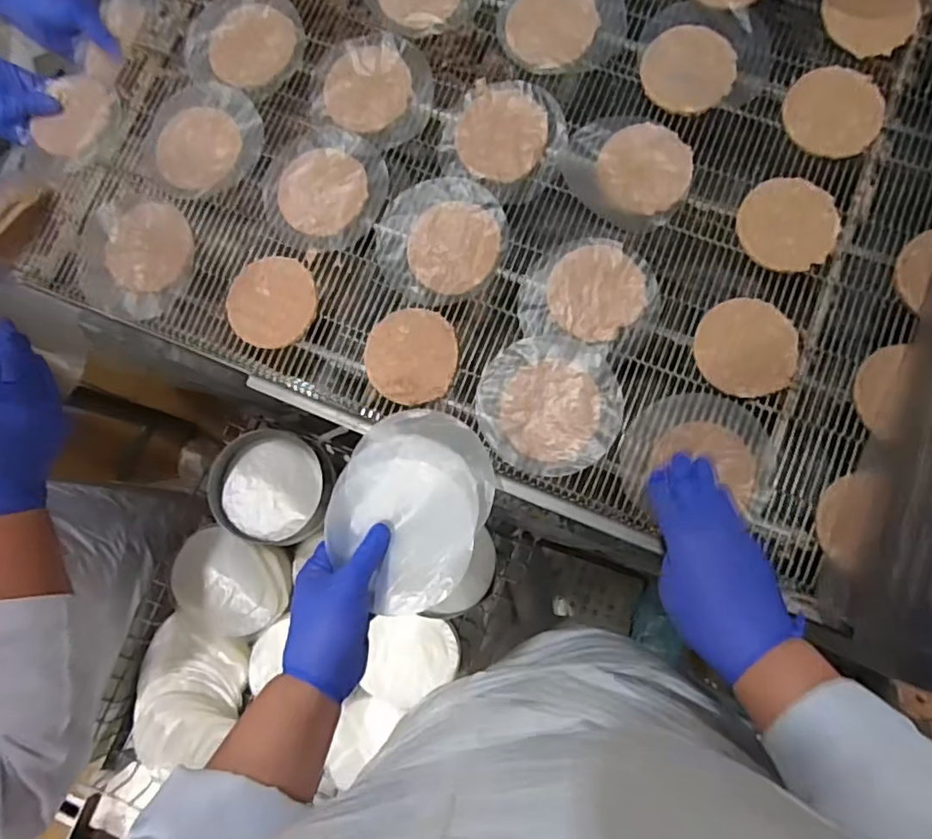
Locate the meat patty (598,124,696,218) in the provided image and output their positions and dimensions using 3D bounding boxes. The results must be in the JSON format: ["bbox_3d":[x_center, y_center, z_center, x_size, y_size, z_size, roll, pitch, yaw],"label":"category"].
[{"bbox_3d":[0.164,-0.232,0.551,0.082,0.006,0.086,-1,82,4],"label":"meat patty"}]

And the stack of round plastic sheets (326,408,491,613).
[{"bbox_3d":[-0.047,0.069,0.478,0.120,0.019,0.152,21,84,7],"label":"stack of round plastic sheets"}]

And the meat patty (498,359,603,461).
[{"bbox_3d":[0.074,-0.008,0.521,0.081,0.005,0.087,1,82,4],"label":"meat patty"}]

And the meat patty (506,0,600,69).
[{"bbox_3d":[0.083,-0.386,0.582,0.088,0.005,0.088,-1,82,4],"label":"meat patty"}]

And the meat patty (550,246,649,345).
[{"bbox_3d":[0.116,-0.115,0.535,0.081,0.005,0.082,-1,82,4],"label":"meat patty"}]

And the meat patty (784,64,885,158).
[{"bbox_3d":[0.339,-0.284,0.548,0.084,0.010,0.087,-1,82,4],"label":"meat patty"}]

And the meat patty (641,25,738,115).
[{"bbox_3d":[0.210,-0.331,0.564,0.084,0.009,0.085,-1,82,4],"label":"meat patty"}]

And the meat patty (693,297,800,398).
[{"bbox_3d":[0.244,-0.063,0.520,0.082,0.009,0.086,-2,82,4],"label":"meat patty"}]

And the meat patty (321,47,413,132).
[{"bbox_3d":[-0.096,-0.321,0.584,0.085,0.005,0.077,-36,81,-1],"label":"meat patty"}]

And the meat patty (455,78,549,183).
[{"bbox_3d":[0.033,-0.272,0.566,0.085,0.004,0.094,20,84,6],"label":"meat patty"}]

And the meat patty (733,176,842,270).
[{"bbox_3d":[0.289,-0.176,0.535,0.081,0.012,0.084,-1,82,4],"label":"meat patty"}]

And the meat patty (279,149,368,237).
[{"bbox_3d":[-0.137,-0.218,0.570,0.084,0.005,0.083,-1,82,4],"label":"meat patty"}]

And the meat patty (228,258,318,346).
[{"bbox_3d":[-0.181,-0.110,0.556,0.083,0.008,0.086,-1,82,4],"label":"meat patty"}]

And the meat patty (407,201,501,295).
[{"bbox_3d":[-0.011,-0.161,0.552,0.085,0.004,0.085,-1,82,4],"label":"meat patty"}]

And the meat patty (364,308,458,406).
[{"bbox_3d":[-0.049,-0.057,0.537,0.081,0.008,0.087,0,82,4],"label":"meat patty"}]

